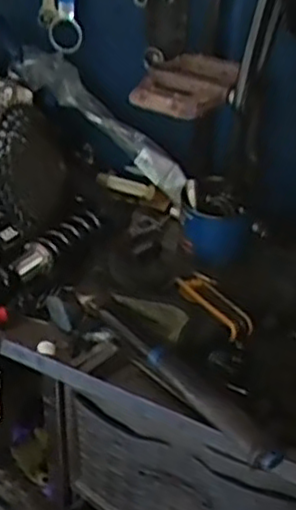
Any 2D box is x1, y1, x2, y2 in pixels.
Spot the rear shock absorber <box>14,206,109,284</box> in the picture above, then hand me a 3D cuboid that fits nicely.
[{"bbox_3d":[-0.126,-0.015,0.994,0.043,0.048,0.183,25,41,27],"label":"rear shock absorber"}]

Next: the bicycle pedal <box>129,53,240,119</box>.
[{"bbox_3d":[0.040,-0.185,0.755,0.106,0.034,0.127,7,36,6],"label":"bicycle pedal"}]

